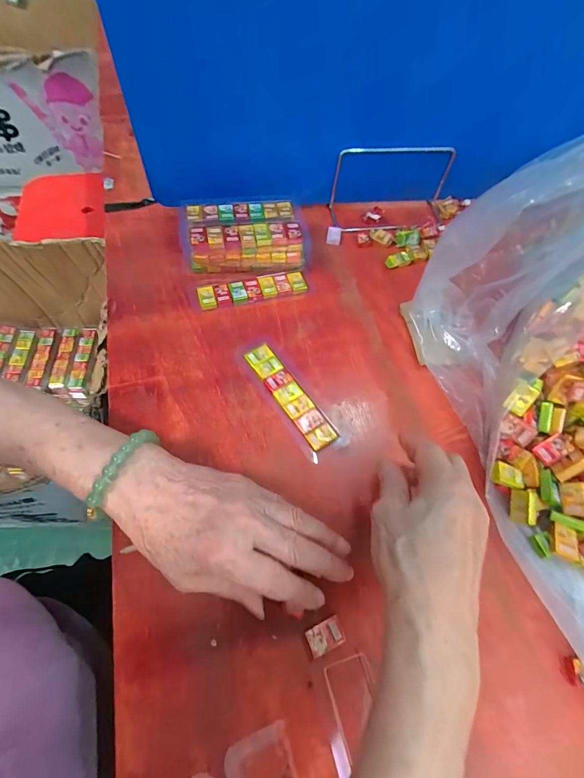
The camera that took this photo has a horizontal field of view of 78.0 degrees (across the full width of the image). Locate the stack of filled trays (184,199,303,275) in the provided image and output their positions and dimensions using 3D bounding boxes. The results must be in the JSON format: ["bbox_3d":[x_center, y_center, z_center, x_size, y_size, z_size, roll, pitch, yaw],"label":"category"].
[{"bbox_3d":[-0.054,-0.174,0.416,0.135,0.047,0.075,-1,61,-4],"label":"stack of filled trays"}]

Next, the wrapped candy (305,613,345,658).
[{"bbox_3d":[0.023,0.173,0.251,0.025,0.004,0.017,-21,65,-14],"label":"wrapped candy"}]

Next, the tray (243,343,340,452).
[{"bbox_3d":[-0.002,0.005,0.341,0.027,0.008,0.118,-31,67,-18],"label":"tray"}]

